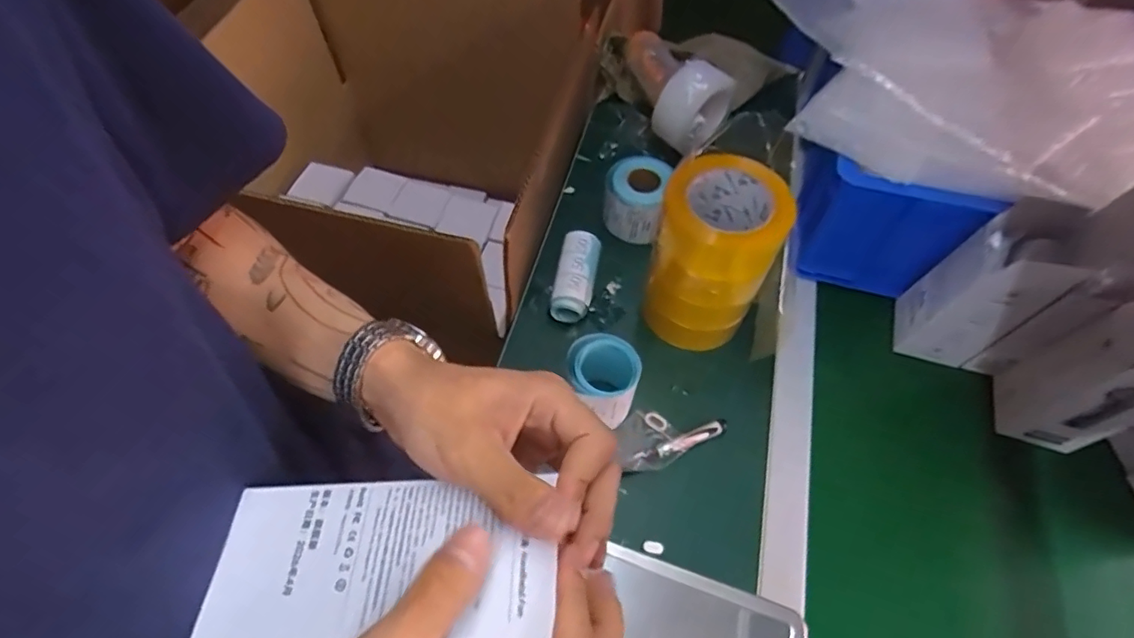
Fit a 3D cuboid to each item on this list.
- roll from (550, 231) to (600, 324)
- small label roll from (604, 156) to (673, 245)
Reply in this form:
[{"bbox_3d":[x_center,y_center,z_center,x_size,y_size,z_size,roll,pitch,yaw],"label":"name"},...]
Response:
[{"bbox_3d":[0.009,-0.046,0.659,0.047,0.044,0.111,10,59,3],"label":"roll"},{"bbox_3d":[0.087,-0.153,0.710,0.079,0.081,0.090,15,59,6],"label":"small label roll"}]

